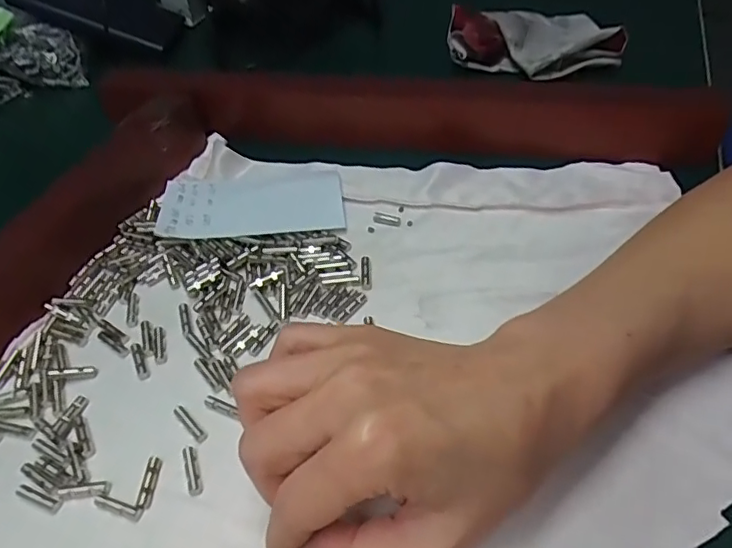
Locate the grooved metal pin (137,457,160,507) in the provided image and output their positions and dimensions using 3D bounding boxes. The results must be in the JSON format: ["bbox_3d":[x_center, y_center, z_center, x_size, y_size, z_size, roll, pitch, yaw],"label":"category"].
[{"bbox_3d":[-0.089,0.085,0.237,0.005,0.004,0.021,-1,48,3],"label":"grooved metal pin"}]

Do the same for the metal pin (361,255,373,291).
[{"bbox_3d":[0.000,-0.001,0.304,0.005,0.004,0.022,-5,48,0],"label":"metal pin"}]

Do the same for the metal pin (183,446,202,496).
[{"bbox_3d":[-0.072,0.081,0.239,0.005,0.004,0.021,-17,49,-11],"label":"metal pin"}]

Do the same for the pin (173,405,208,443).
[{"bbox_3d":[-0.078,0.065,0.252,0.022,0.004,0.005,35,59,30],"label":"pin"}]

